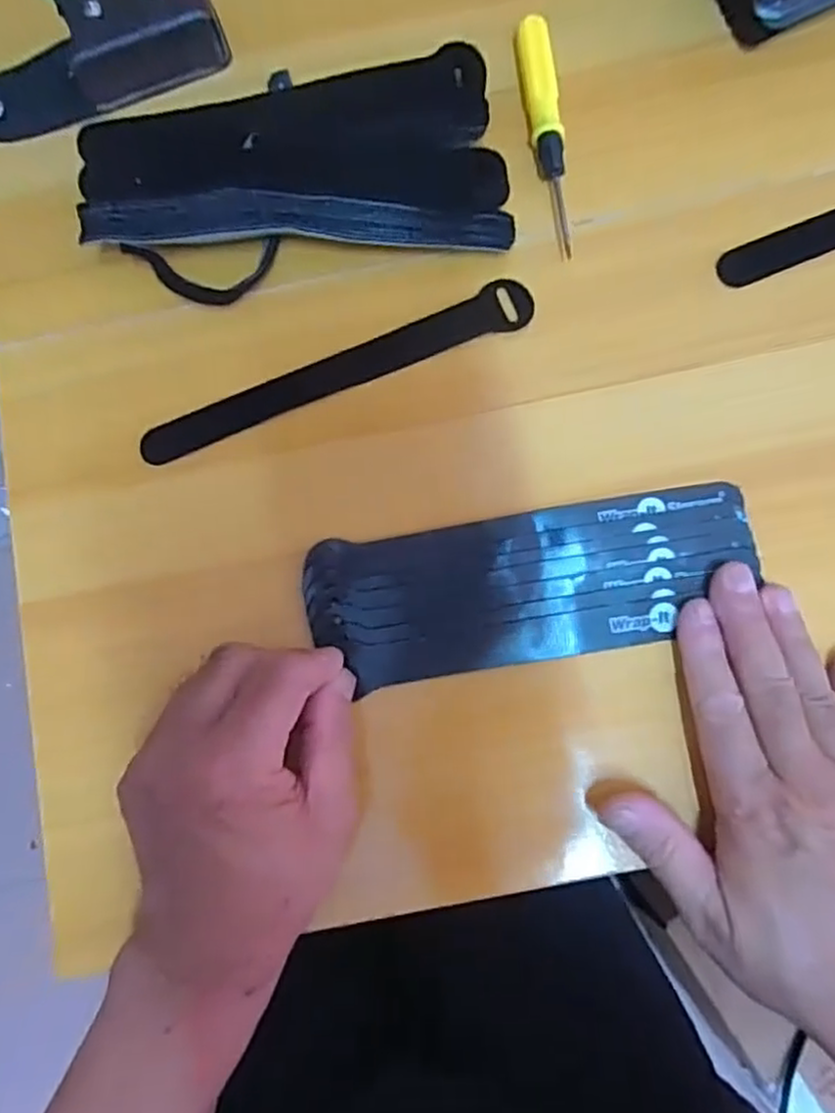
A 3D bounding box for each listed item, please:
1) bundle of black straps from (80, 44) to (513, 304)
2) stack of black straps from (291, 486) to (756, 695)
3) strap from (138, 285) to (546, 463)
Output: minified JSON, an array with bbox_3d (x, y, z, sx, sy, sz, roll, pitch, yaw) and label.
[{"bbox_3d":[-0.059,-0.186,0.342,0.195,0.035,0.110,-13,81,1],"label":"bundle of black straps"},{"bbox_3d":[0.051,0.013,0.325,0.196,0.012,0.067,-11,81,2],"label":"stack of black straps"},{"bbox_3d":[-0.039,-0.092,0.350,0.196,0.010,0.028,-21,81,0],"label":"strap"}]

